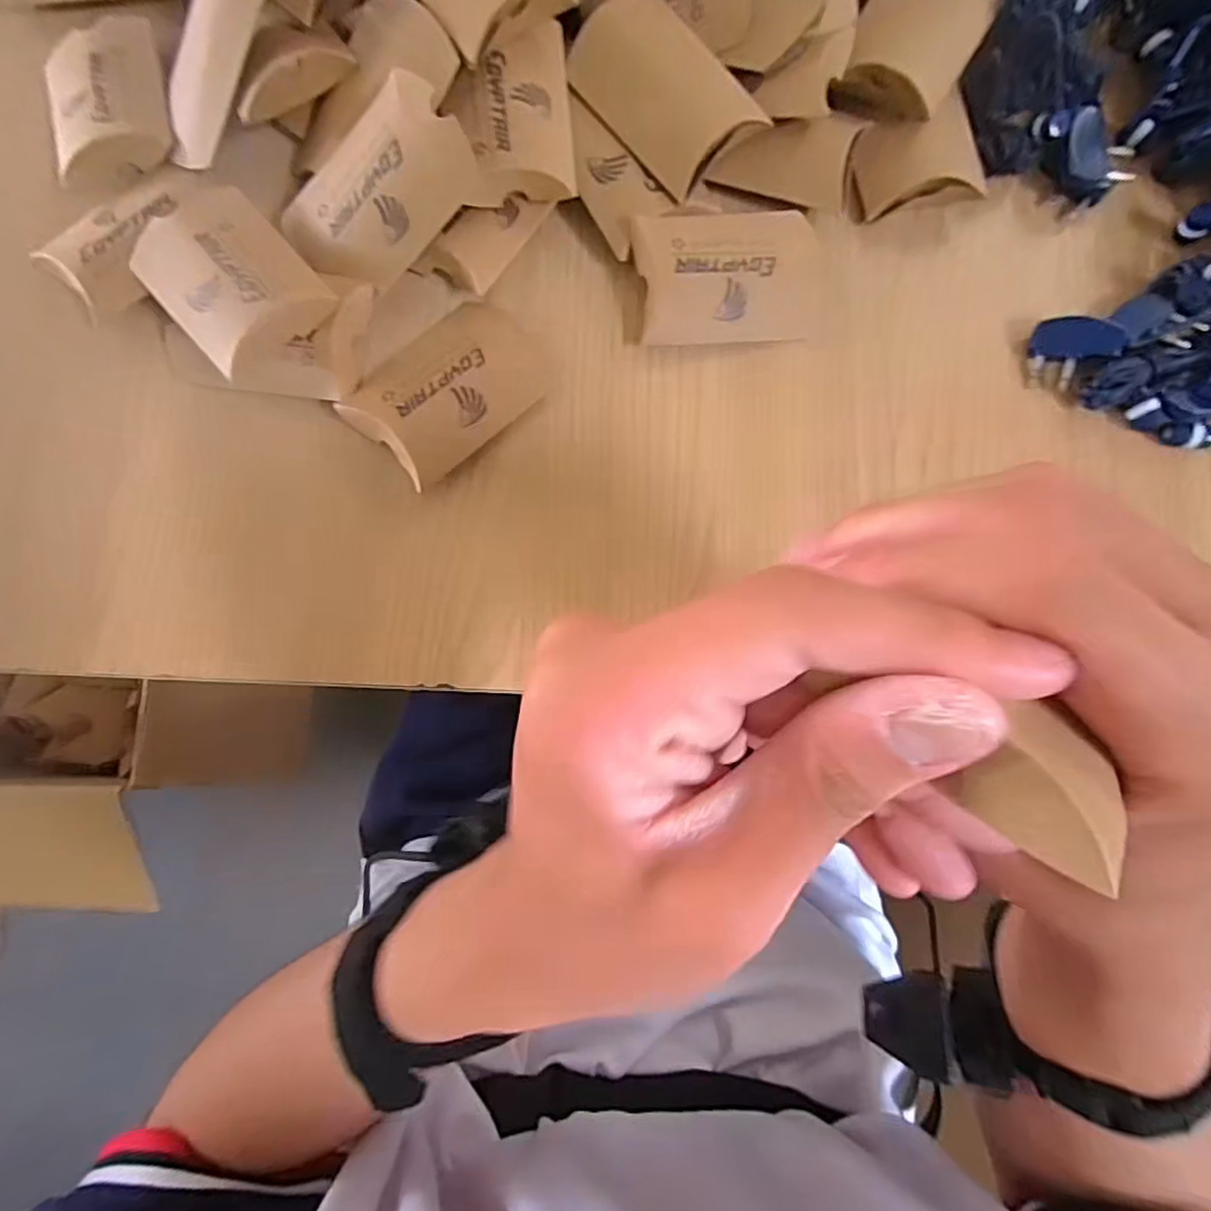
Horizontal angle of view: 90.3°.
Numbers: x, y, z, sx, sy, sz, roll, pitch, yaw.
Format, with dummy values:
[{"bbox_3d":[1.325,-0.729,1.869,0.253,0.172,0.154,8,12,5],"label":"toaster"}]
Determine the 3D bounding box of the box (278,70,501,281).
[{"bbox_3d":[-0.098,-0.181,0.263,0.083,0.014,0.055,-37,96,20],"label":"box"}]

